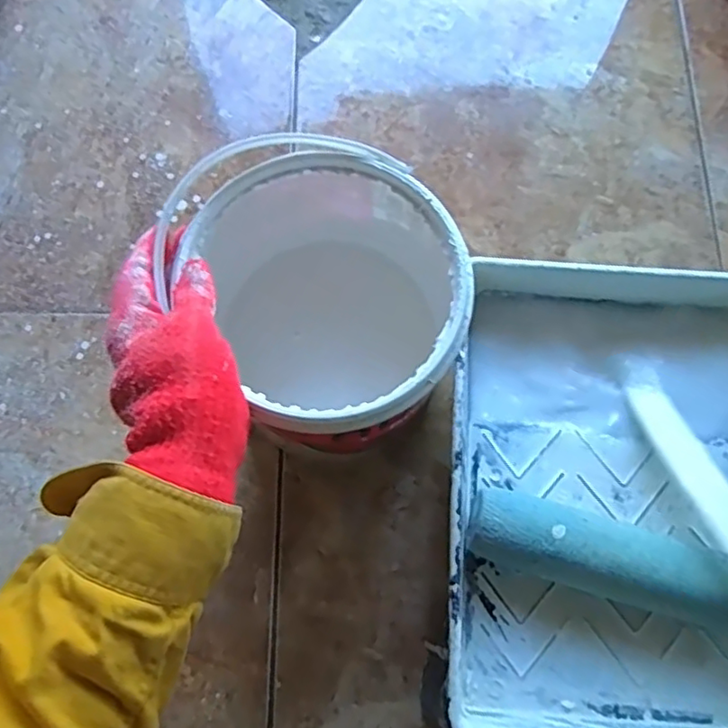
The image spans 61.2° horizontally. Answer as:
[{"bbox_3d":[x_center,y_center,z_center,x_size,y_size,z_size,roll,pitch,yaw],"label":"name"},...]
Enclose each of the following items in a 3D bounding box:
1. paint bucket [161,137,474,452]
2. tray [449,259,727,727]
[{"bbox_3d":[-0.026,-0.042,0.431,0.165,0.157,0.194,-41,76,-13],"label":"paint bucket"},{"bbox_3d":[0.207,0.099,0.480,0.280,0.074,0.347,5,71,1],"label":"tray"}]

